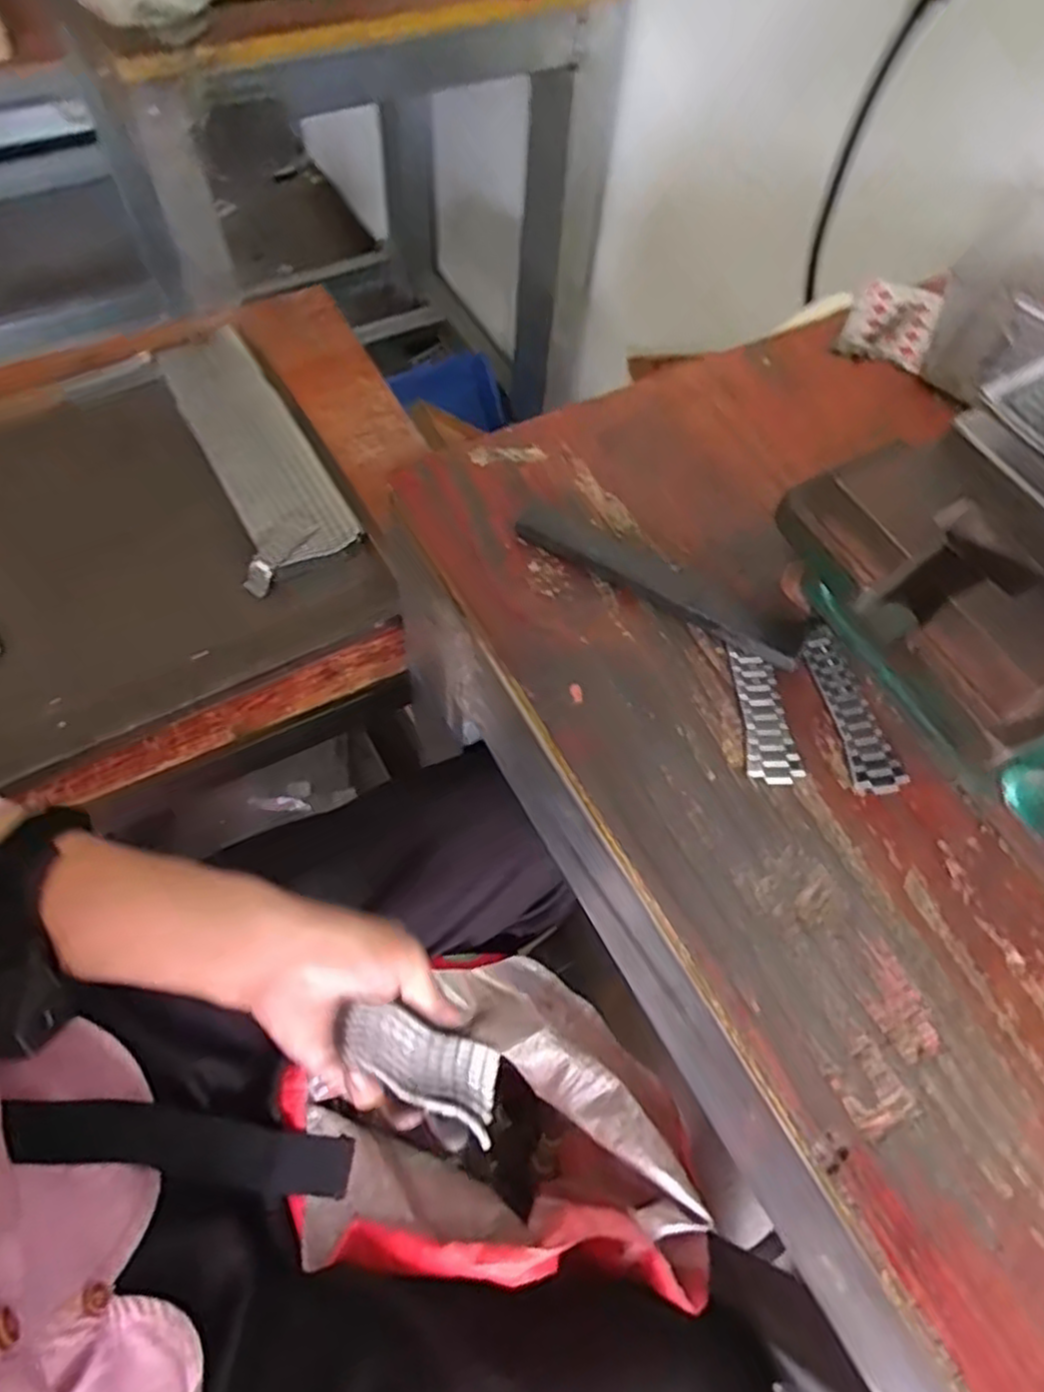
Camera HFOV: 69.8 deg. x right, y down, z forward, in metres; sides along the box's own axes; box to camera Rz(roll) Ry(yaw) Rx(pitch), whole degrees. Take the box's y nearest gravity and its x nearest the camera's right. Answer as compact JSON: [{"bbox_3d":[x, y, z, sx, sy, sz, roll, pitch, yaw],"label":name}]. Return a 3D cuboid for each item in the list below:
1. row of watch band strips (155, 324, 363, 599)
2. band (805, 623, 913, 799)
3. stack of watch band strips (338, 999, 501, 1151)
[{"bbox_3d":[-0.252,-0.231,0.676,0.098,0.028,0.295,-27,67,-17],"label":"row of watch band strips"},{"bbox_3d":[0.154,0.005,0.351,0.023,0.005,0.084,-9,64,-7],"label":"band"},{"bbox_3d":[-0.047,0.178,0.365,0.089,0.010,0.035,36,64,-14],"label":"stack of watch band strips"}]

